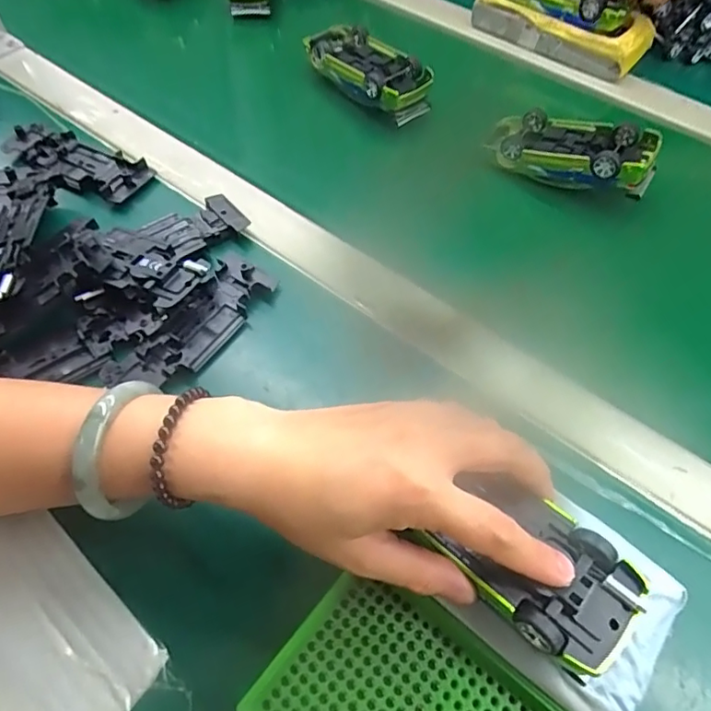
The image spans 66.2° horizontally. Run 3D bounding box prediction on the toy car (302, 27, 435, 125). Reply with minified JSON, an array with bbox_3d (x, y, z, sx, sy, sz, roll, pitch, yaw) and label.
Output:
[{"bbox_3d":[0.009,-0.263,0.496,0.061,0.031,0.131,-34,66,-18],"label":"toy car"}]

